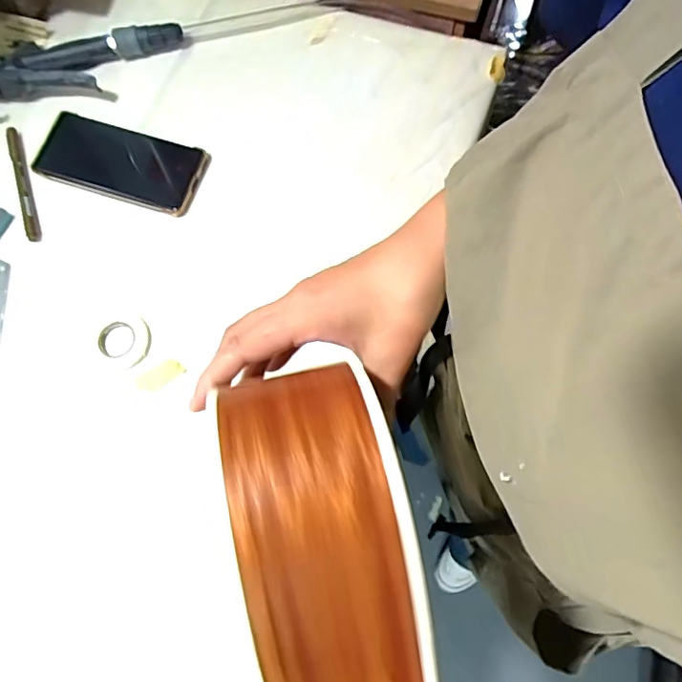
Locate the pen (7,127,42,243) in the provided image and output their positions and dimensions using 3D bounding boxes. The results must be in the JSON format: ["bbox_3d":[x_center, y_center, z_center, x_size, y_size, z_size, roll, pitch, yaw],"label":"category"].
[{"bbox_3d":[-0.319,-0.159,0.548,0.013,0.007,0.131,-18,73,-3],"label":"pen"}]

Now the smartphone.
[{"bbox_3d":[-0.223,-0.181,0.551,0.164,0.011,0.075,16,74,8],"label":"smartphone"}]

